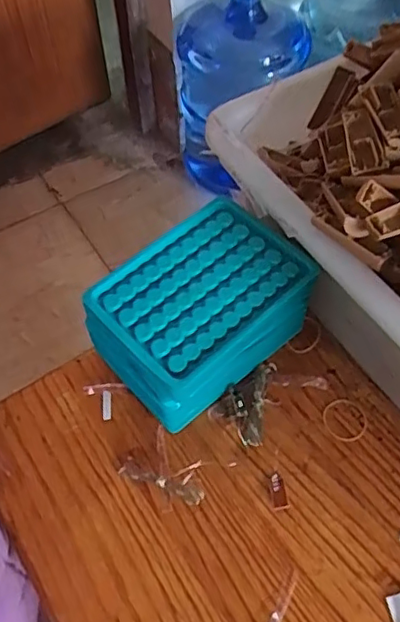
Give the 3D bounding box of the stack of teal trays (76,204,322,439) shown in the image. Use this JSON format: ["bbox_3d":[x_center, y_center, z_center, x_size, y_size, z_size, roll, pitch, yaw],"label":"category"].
[{"bbox_3d":[-0.001,0.003,0.413,0.136,0.071,0.093,-35,62,-21],"label":"stack of teal trays"}]

